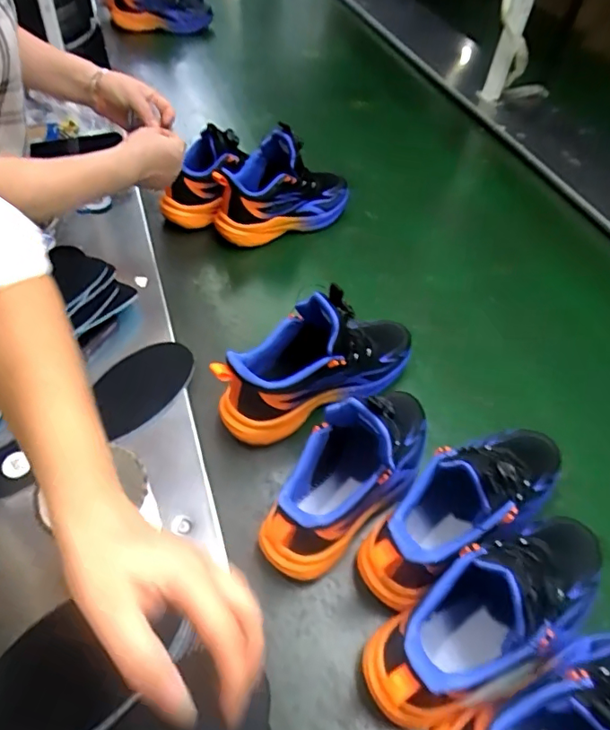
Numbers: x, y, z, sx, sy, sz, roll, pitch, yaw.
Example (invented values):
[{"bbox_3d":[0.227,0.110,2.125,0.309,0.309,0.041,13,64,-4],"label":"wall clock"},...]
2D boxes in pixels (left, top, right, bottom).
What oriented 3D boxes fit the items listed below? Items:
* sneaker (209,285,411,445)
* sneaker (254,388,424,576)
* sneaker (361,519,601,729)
[{"bbox_3d":[0.019,-0.010,0.590,0.251,0.158,0.083,-26,58,-20],"label":"sneaker"},{"bbox_3d":[0.055,0.090,0.492,0.095,0.131,0.230,25,56,16],"label":"sneaker"},{"bbox_3d":[0.167,0.194,0.423,0.254,0.113,0.094,-21,56,-17],"label":"sneaker"}]

